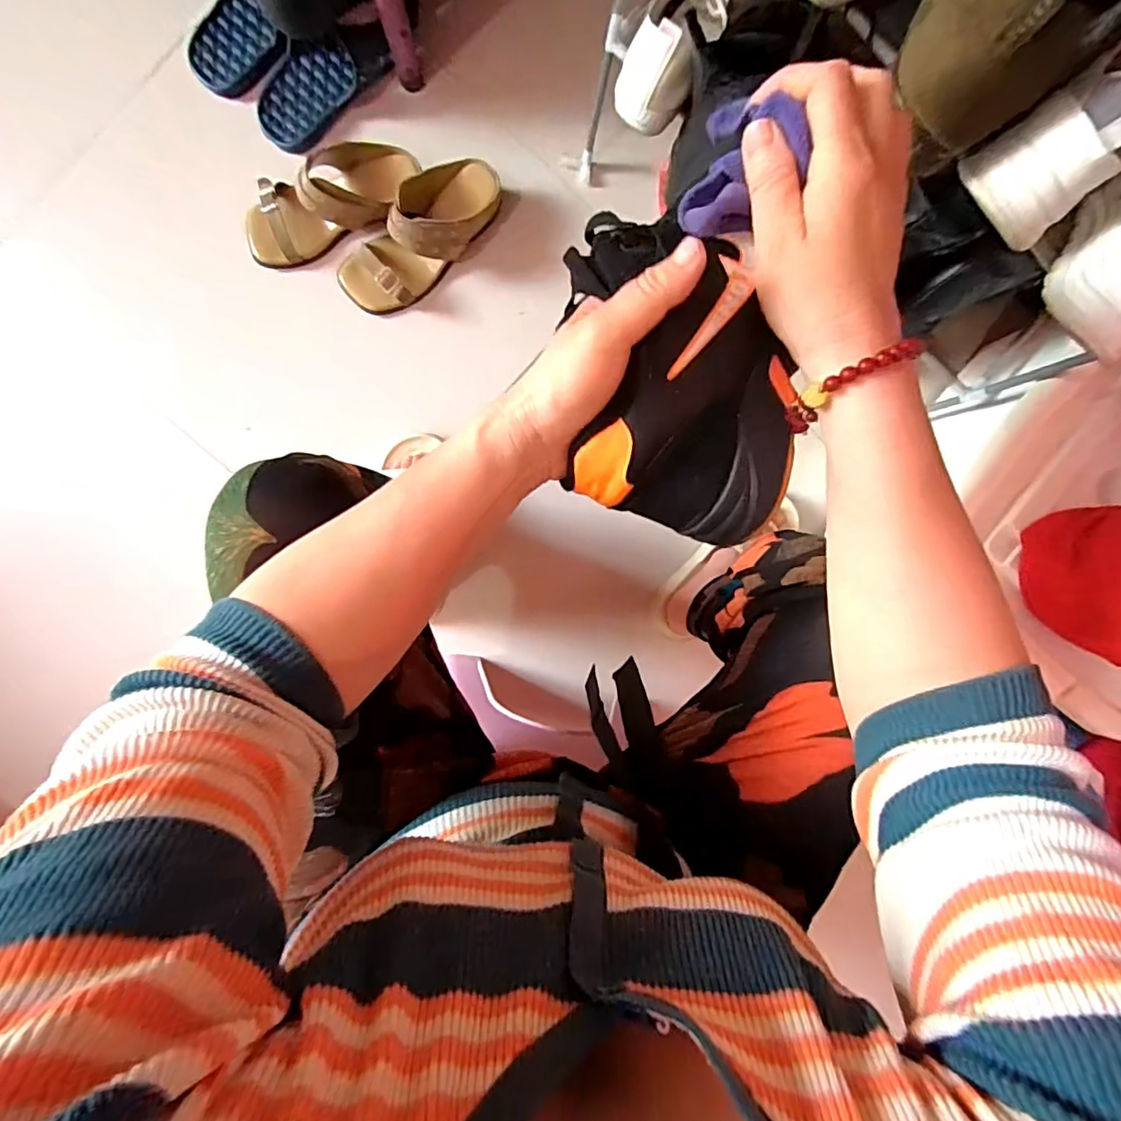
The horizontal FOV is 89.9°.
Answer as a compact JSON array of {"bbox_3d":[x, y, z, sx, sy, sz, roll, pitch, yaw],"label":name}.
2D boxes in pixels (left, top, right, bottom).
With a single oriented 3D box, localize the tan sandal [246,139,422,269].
[{"bbox_3d":[-0.292,-0.453,0.690,0.235,0.075,0.097,-24,96,-2],"label":"tan sandal"}]

